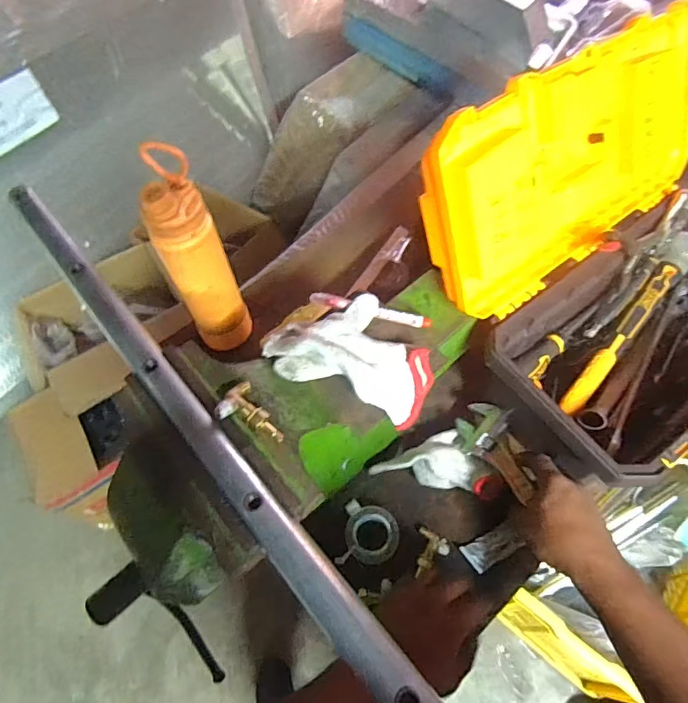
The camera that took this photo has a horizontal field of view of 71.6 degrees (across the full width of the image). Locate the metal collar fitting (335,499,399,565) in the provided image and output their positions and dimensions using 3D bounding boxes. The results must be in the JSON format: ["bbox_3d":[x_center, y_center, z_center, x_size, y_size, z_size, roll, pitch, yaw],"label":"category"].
[{"bbox_3d":[0.030,0.210,0.552,0.066,0.026,0.067,6,59,6],"label":"metal collar fitting"}]

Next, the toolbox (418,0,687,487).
[{"bbox_3d":[0.339,-0.106,0.542,0.428,0.321,0.322,-32,62,-16],"label":"toolbox"}]

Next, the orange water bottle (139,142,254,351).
[{"bbox_3d":[-0.185,-0.110,0.609,0.074,0.269,0.080,-24,60,-11],"label":"orange water bottle"}]

